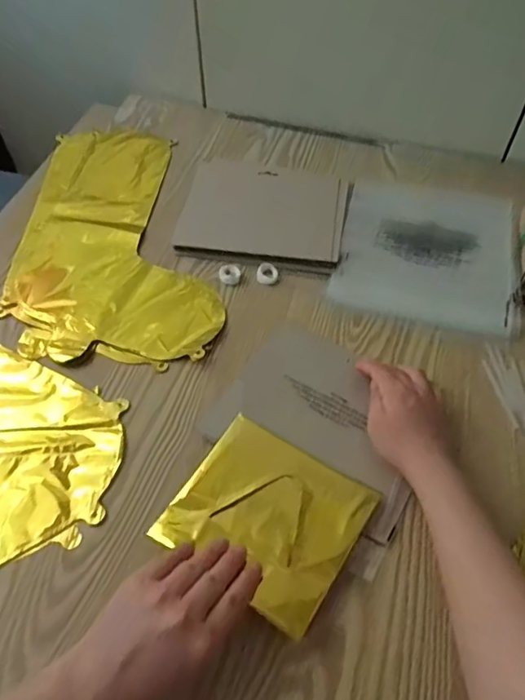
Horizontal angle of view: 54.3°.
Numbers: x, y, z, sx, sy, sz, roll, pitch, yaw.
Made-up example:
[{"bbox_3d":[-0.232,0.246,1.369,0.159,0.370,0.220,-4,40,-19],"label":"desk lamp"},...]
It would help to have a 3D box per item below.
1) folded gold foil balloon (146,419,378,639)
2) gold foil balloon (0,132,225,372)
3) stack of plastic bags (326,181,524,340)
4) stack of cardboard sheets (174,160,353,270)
[{"bbox_3d":[0.004,0.133,0.420,0.142,0.012,0.130,28,59,19],"label":"folded gold foil balloon"},{"bbox_3d":[-0.185,-0.153,0.643,0.230,0.010,0.413,-5,54,-4],"label":"gold foil balloon"},{"bbox_3d":[0.201,-0.122,0.619,0.206,0.012,0.221,12,55,9],"label":"stack of plastic bags"},{"bbox_3d":[0.005,-0.180,0.659,0.204,0.011,0.168,10,54,7],"label":"stack of cardboard sheets"}]

